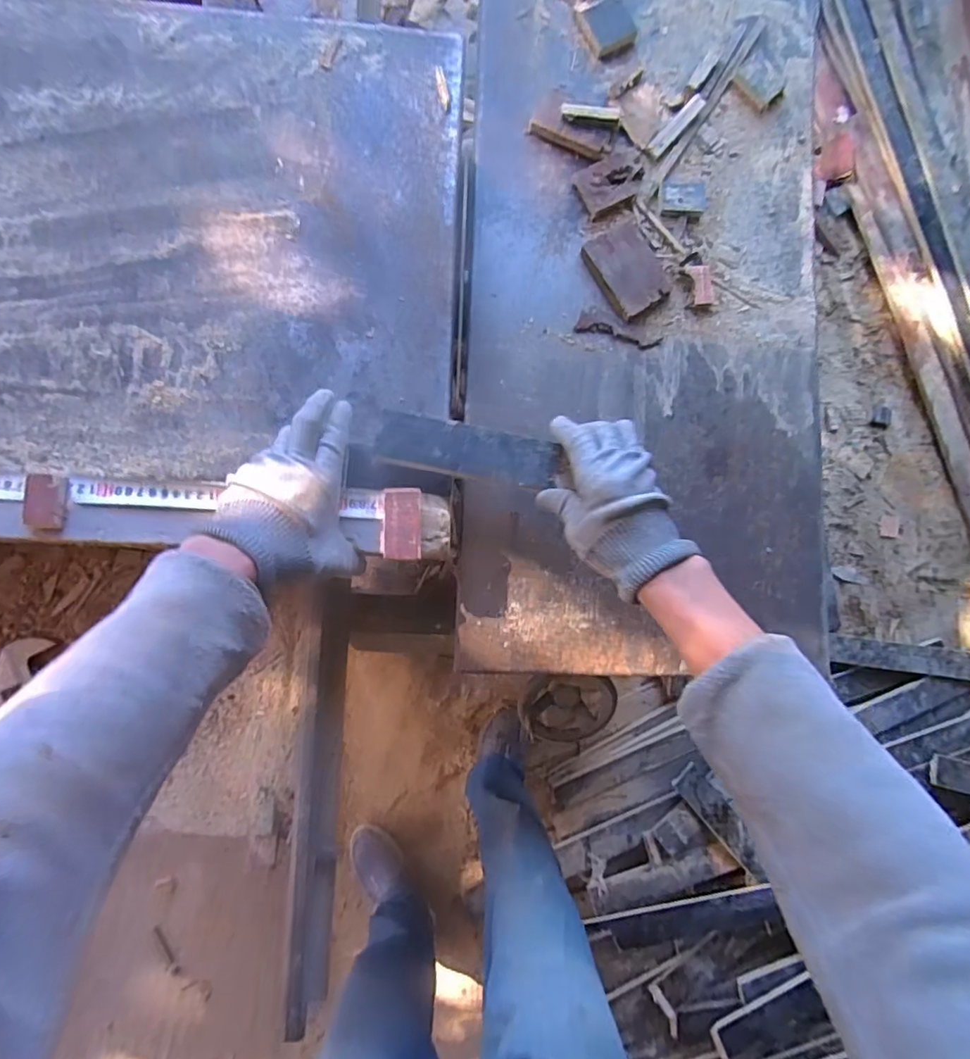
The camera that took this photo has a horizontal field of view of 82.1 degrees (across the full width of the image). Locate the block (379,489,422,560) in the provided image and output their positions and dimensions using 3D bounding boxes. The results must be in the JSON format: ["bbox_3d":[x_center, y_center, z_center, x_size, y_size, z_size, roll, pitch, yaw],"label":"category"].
[{"bbox_3d":[-0.073,-0.005,0.486,0.034,0.013,0.062,1,81,-5],"label":"block"}]

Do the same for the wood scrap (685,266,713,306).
[{"bbox_3d":[0.229,-0.259,0.592,0.025,0.011,0.042,-6,87,-5],"label":"wood scrap"}]

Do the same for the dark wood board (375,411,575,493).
[{"bbox_3d":[-0.013,-0.071,0.507,0.171,0.009,0.048,11,86,-1],"label":"dark wood board"}]

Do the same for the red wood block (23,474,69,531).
[{"bbox_3d":[-0.368,-0.023,0.467,0.030,0.009,0.044,4,81,-4],"label":"red wood block"}]

